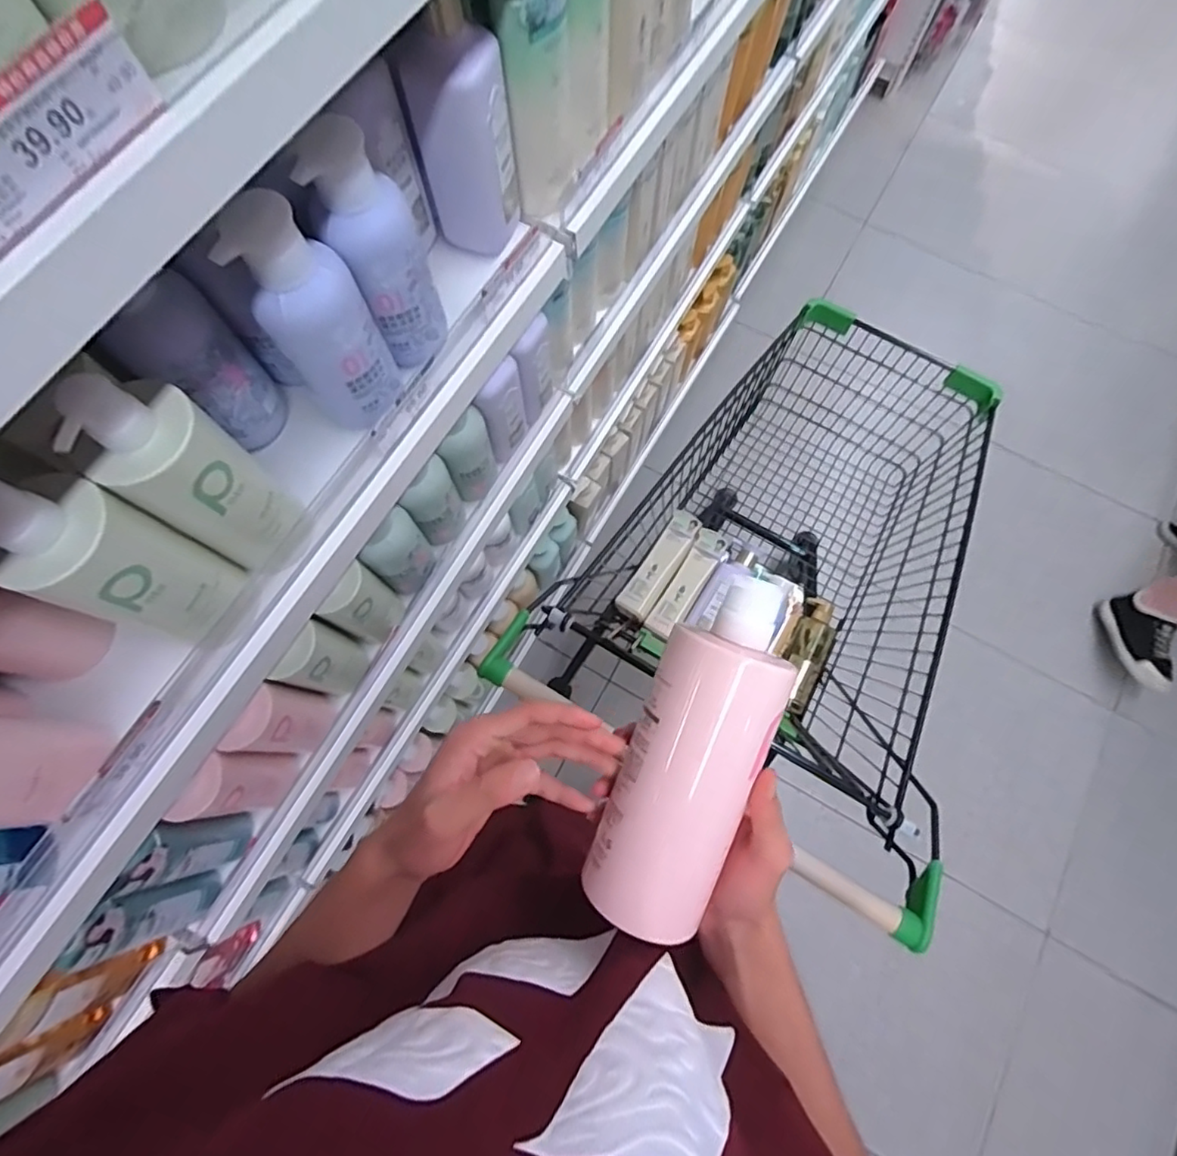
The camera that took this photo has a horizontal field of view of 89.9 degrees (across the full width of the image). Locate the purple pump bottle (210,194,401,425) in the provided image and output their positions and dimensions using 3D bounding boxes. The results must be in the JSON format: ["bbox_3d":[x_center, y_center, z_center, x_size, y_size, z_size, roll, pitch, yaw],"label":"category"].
[{"bbox_3d":[-0.214,-0.205,0.477,0.081,0.181,0.068,-34,78,-10],"label":"purple pump bottle"}]

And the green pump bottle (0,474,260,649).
[{"bbox_3d":[-0.330,-0.006,0.428,0.074,0.203,0.076,23,74,5],"label":"green pump bottle"}]

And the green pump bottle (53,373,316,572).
[{"bbox_3d":[-0.293,-0.070,0.447,0.070,0.200,0.081,42,77,10],"label":"green pump bottle"}]

